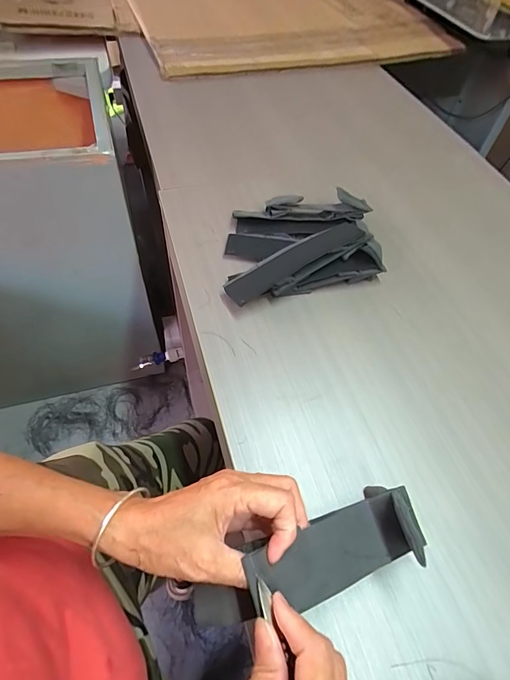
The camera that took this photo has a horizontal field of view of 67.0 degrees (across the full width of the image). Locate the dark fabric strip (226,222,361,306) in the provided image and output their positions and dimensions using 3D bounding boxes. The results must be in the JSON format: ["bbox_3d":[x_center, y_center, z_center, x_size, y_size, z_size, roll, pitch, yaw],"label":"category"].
[{"bbox_3d":[0.049,-0.100,0.475,0.181,0.011,0.041,-30,62,-6],"label":"dark fabric strip"}]

